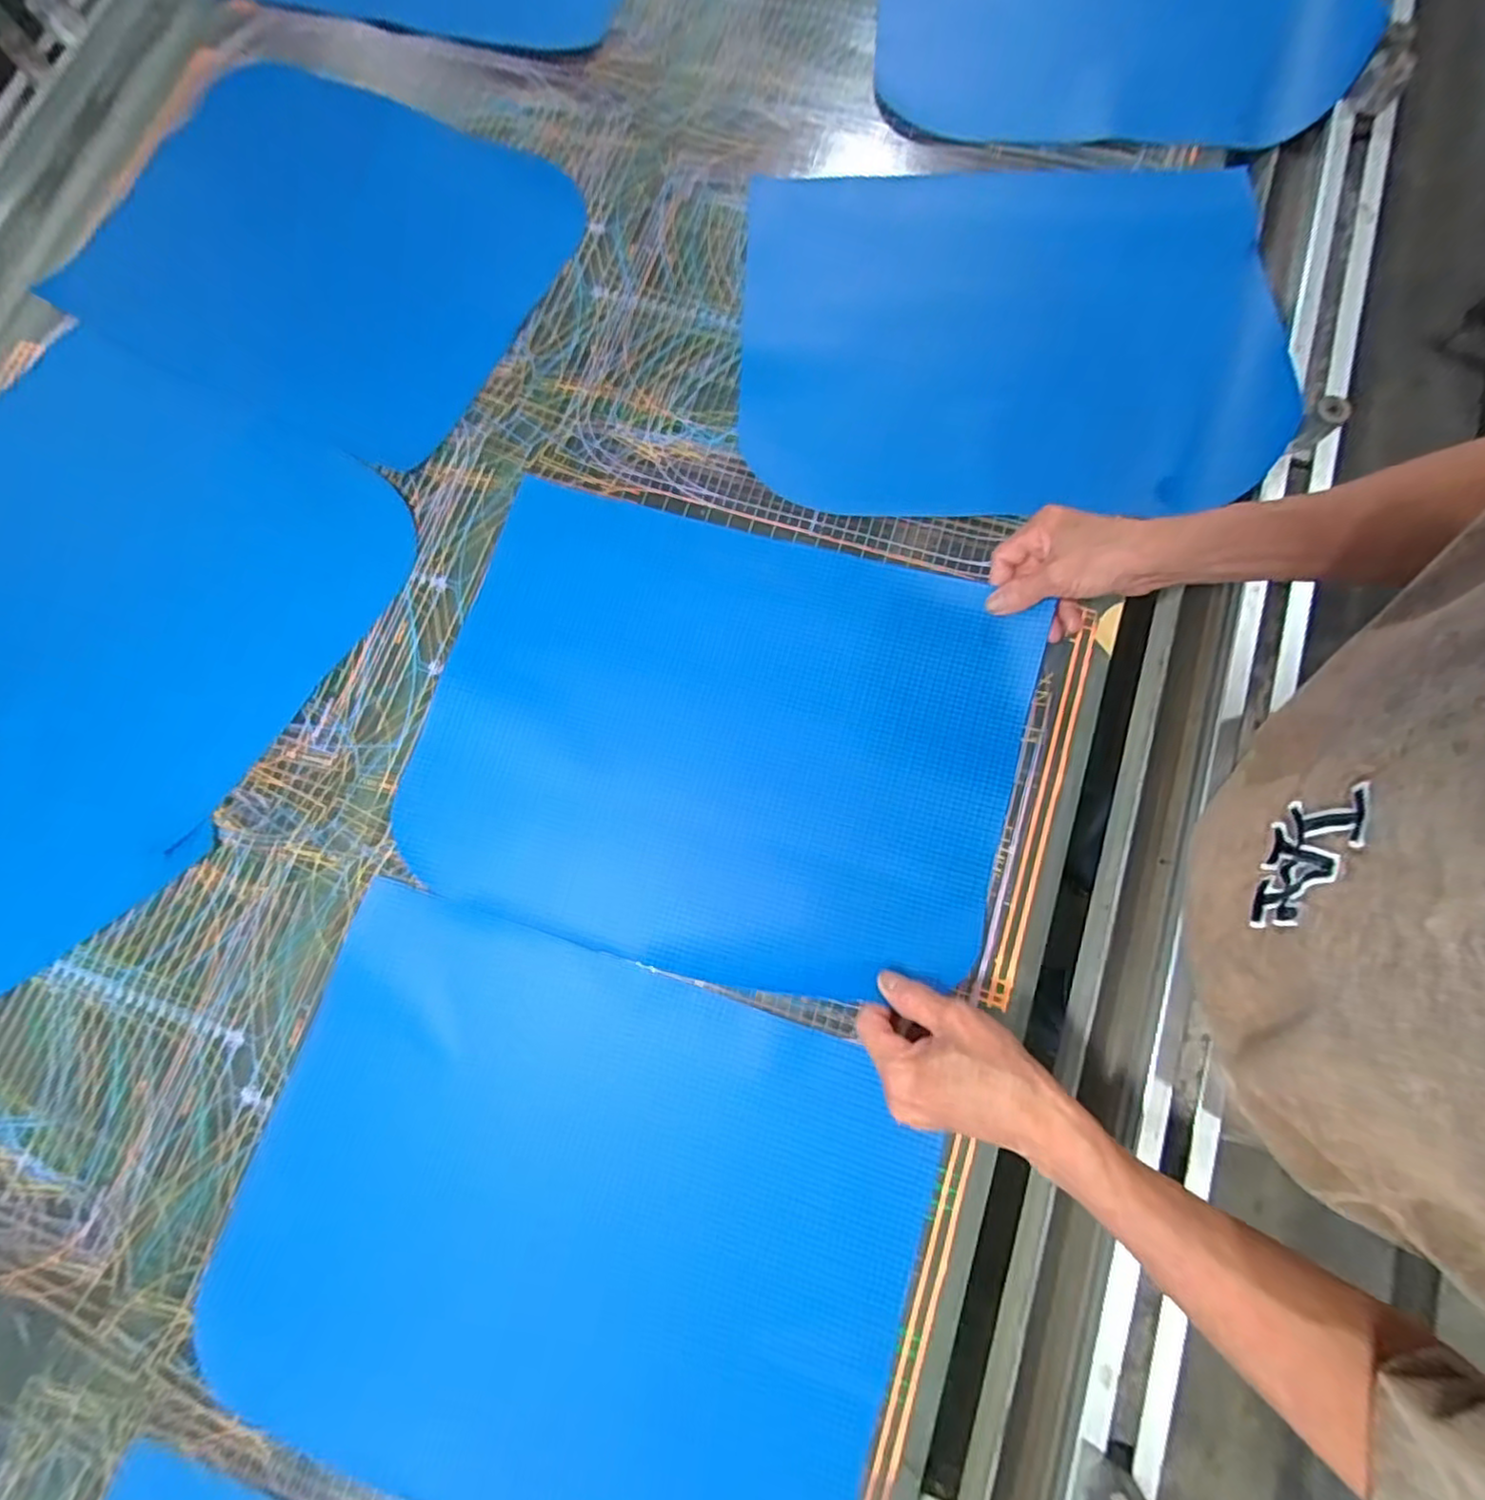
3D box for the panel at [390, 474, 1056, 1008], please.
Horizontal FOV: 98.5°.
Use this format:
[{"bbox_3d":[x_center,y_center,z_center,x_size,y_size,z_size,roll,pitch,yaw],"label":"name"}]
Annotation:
[{"bbox_3d":[-0.020,-0.011,0.506,0.452,0.033,0.352,16,78,3],"label":"panel"}]

